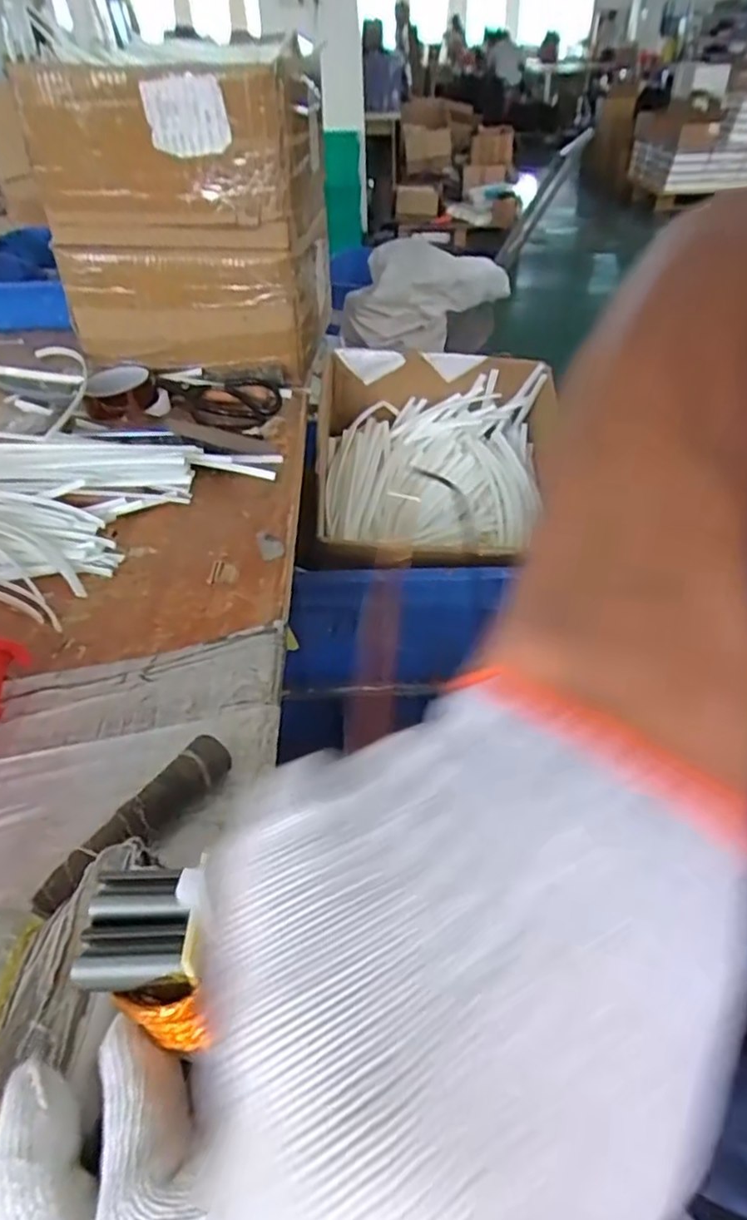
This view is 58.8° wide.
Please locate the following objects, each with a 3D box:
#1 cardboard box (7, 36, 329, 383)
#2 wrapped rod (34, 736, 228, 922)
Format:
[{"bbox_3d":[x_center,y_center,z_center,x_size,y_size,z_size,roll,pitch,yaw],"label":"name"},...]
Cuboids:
[{"bbox_3d":[-0.260,-0.577,0.992,0.359,0.354,0.341,1,40,4],"label":"cardboard box"},{"bbox_3d":[-0.139,0.127,0.393,0.023,0.030,0.130,27,48,31],"label":"wrapped rod"}]

